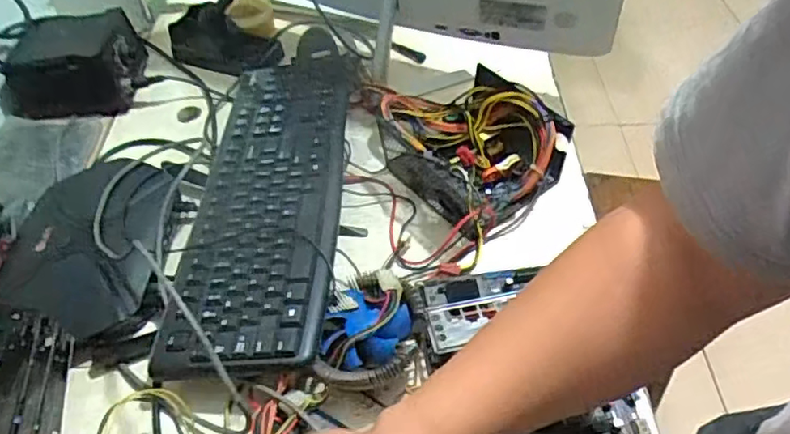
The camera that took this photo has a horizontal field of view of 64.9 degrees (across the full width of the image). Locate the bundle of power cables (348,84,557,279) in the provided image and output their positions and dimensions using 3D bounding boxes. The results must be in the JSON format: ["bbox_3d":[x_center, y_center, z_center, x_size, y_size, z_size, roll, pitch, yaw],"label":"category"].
[{"bbox_3d":[0.052,-0.055,0.691,0.220,0.098,0.219,12,50,13],"label":"bundle of power cables"}]

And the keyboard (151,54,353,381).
[{"bbox_3d":[-0.132,-0.033,0.665,0.143,0.030,0.437,1,49,3],"label":"keyboard"}]

